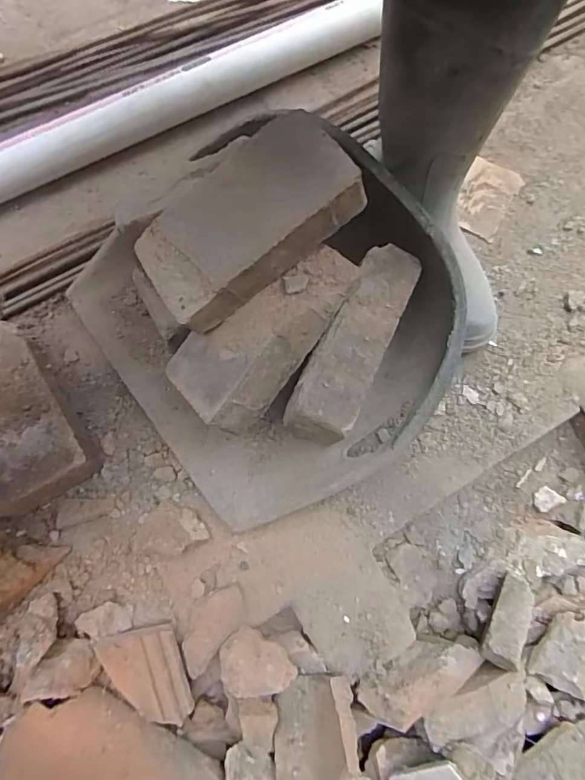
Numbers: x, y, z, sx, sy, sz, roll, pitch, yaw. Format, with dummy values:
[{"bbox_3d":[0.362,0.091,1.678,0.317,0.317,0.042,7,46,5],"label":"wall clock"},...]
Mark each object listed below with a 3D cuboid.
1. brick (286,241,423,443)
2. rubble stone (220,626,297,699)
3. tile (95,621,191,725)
[{"bbox_3d":[0.067,-0.045,0.520,0.068,0.086,0.216,27,75,7],"label":"brick"},{"bbox_3d":[-0.038,0.279,0.485,0.074,0.038,0.057,28,75,6],"label":"rubble stone"},{"bbox_3d":[-0.146,0.292,0.489,0.072,0.011,0.107,-15,96,-14],"label":"tile"}]

